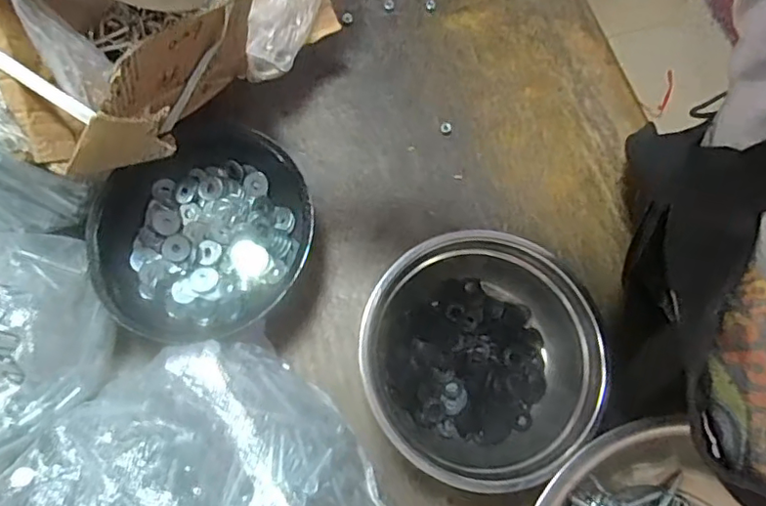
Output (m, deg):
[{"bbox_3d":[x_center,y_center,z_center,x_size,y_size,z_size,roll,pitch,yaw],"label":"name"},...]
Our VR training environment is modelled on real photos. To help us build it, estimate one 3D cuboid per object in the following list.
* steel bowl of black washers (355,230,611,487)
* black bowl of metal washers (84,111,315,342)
[{"bbox_3d":[0.095,0.104,0.586,0.220,0.076,0.225,0,72,0],"label":"steel bowl of black washers"},{"bbox_3d":[-0.195,-0.023,0.619,0.207,0.084,0.226,0,72,0],"label":"black bowl of metal washers"}]

